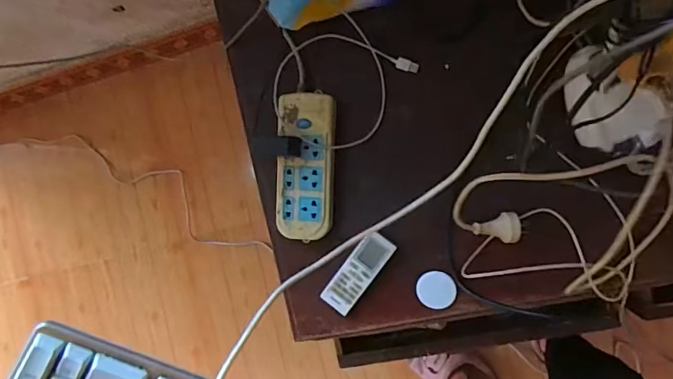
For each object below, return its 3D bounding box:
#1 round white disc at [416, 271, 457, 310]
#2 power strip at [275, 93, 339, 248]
[{"bbox_3d":[0.137,0.137,0.633,0.051,0.017,0.049,0,91,10],"label":"round white disc"},{"bbox_3d":[-0.042,-0.030,0.636,0.078,0.032,0.197,4,92,10],"label":"power strip"}]

